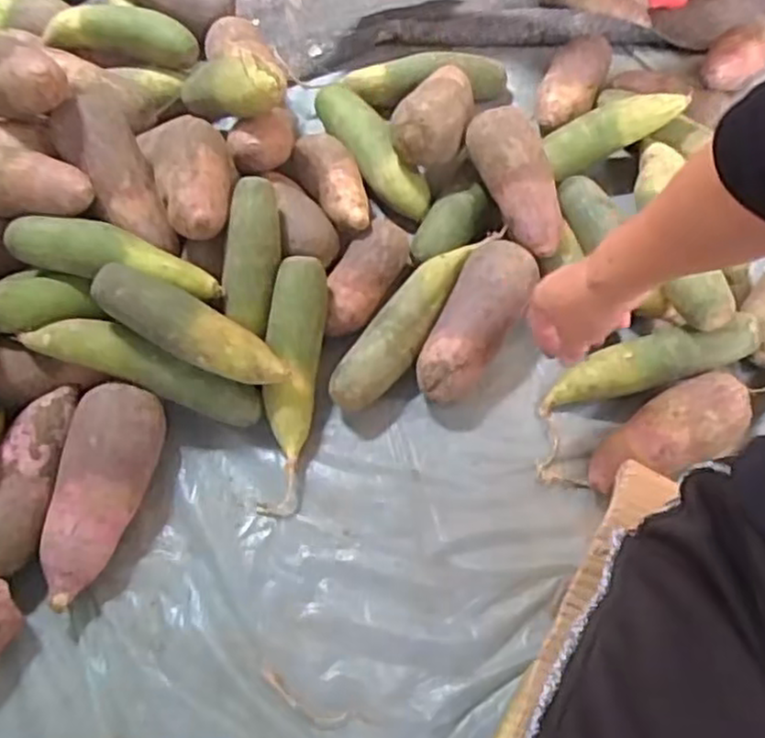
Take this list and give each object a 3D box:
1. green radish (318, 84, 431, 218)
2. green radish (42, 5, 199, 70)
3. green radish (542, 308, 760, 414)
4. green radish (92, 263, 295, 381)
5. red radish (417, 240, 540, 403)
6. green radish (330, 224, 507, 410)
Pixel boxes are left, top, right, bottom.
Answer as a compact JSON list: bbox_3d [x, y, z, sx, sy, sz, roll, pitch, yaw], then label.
[{"bbox_3d":[-0.011,-0.245,0.795,0.056,0.061,0.188,-27,65,-14],"label":"green radish"},{"bbox_3d":[-0.302,-0.386,0.824,0.166,0.056,0.050,2,61,0],"label":"green radish"},{"bbox_3d":[0.244,-0.008,0.663,0.199,0.039,0.045,-19,63,14],"label":"green radish"},{"bbox_3d":[-0.164,-0.036,0.619,0.178,0.050,0.060,29,63,-10],"label":"green radish"},{"bbox_3d":[0.088,-0.041,0.695,0.069,0.069,0.170,24,64,12],"label":"red radish"},{"bbox_3d":[0.032,-0.053,0.709,0.047,0.049,0.234,31,65,15],"label":"green radish"}]

